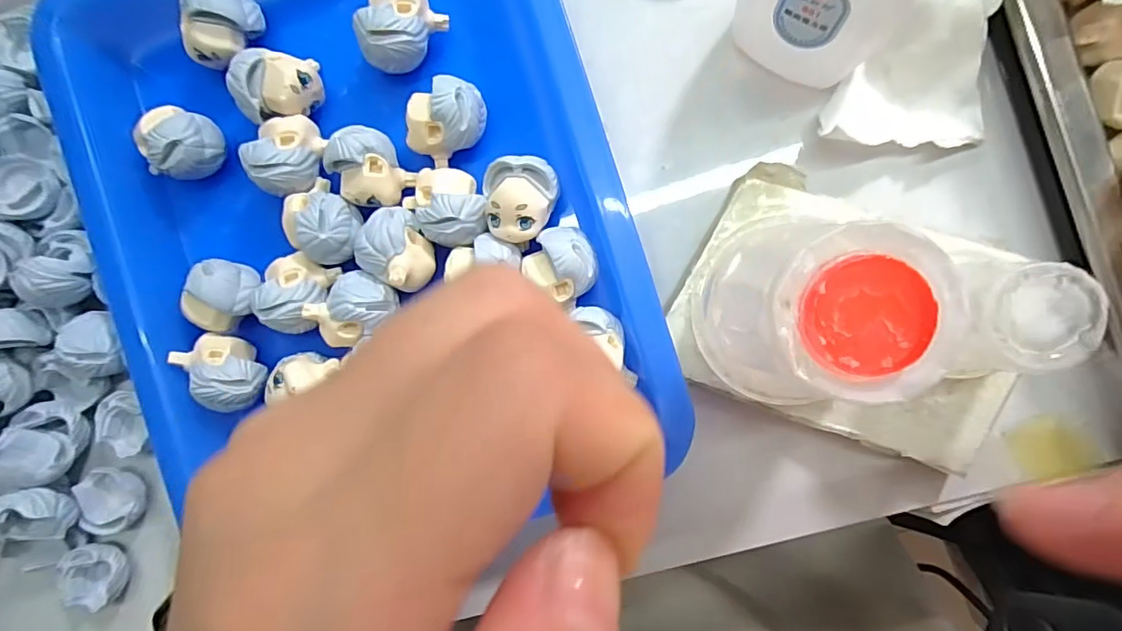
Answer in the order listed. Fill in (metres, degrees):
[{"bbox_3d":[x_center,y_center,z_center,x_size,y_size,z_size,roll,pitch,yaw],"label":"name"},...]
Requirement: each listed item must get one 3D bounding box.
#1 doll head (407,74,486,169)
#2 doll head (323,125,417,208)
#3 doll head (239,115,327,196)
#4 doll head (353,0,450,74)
[{"bbox_3d":[-0.038,-0.064,0.179,0.026,0.023,0.021,-13,88,6],"label":"doll head"},{"bbox_3d":[-0.064,-0.049,0.180,0.023,0.022,0.023,0,90,7],"label":"doll head"},{"bbox_3d":[-0.094,-0.055,0.188,0.020,0.025,0.027,10,92,7],"label":"doll head"},{"bbox_3d":[-0.054,-0.096,0.183,0.020,0.024,0.027,34,95,5],"label":"doll head"}]

